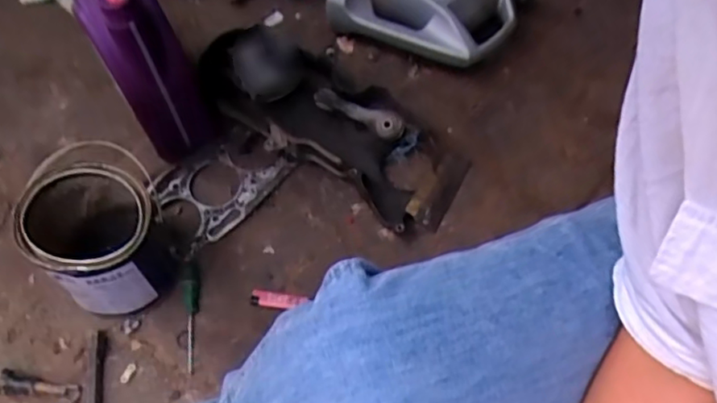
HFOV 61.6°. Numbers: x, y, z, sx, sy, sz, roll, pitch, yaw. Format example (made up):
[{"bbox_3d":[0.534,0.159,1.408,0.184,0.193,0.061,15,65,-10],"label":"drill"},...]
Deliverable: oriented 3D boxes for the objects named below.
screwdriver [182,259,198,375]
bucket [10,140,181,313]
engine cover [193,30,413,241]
[{"bbox_3d":[-0.219,0.147,0.787,0.022,0.030,0.148,-5,71,-4],"label":"screwdriver"},{"bbox_3d":[-0.320,0.053,0.754,0.156,0.162,0.152,-18,64,-12],"label":"bucket"},{"bbox_3d":[-0.043,-0.122,0.869,0.372,0.126,0.162,32,61,20],"label":"engine cover"}]

